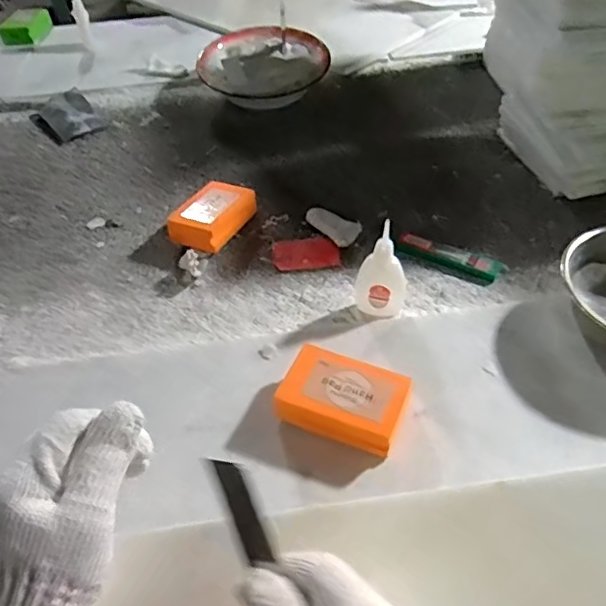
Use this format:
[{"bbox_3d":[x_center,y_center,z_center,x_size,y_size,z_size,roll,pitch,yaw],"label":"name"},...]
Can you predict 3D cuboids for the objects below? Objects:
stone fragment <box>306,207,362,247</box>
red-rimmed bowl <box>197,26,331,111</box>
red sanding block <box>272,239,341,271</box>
[{"bbox_3d":[0.034,-0.087,0.630,0.042,0.012,0.072,-33,53,-25],"label":"stone fragment"},{"bbox_3d":[-0.057,-0.345,0.841,0.185,0.062,0.179,-5,46,-2],"label":"red-rimmed bowl"},{"bbox_3d":[0.003,-0.053,0.602,0.068,0.005,0.046,-5,46,-2],"label":"red sanding block"}]

